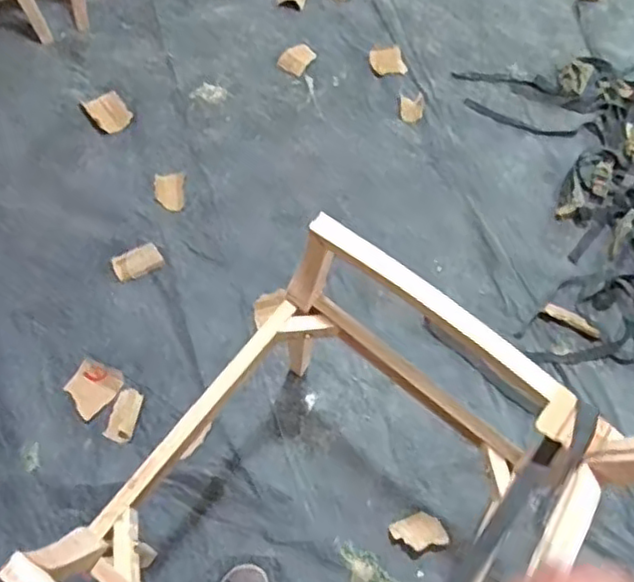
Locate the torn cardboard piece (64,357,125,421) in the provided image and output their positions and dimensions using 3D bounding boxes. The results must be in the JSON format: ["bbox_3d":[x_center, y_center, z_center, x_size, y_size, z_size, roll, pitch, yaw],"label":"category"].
[{"bbox_3d":[-0.490,0.209,1.428,0.108,0.017,0.115,32,71,13],"label":"torn cardboard piece"}]

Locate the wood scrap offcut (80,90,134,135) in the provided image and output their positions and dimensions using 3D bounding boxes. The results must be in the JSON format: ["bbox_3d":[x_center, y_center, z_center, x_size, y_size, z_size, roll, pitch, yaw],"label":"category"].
[{"bbox_3d":[-0.548,-0.470,1.725,0.091,0.027,0.135,-34,71,-13],"label":"wood scrap offcut"}]

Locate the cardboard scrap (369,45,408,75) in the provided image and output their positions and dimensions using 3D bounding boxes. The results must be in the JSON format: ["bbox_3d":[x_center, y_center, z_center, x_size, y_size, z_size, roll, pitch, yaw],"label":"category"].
[{"bbox_3d":[0.191,-0.632,1.790,0.094,0.032,0.089,-12,68,-4],"label":"cardboard scrap"}]

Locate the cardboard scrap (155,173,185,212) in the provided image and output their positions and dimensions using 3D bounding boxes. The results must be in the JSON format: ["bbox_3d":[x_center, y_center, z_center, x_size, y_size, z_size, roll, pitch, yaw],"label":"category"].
[{"bbox_3d":[-0.365,-0.247,1.623,0.068,0.013,0.107,-7,67,-2],"label":"cardboard scrap"}]

